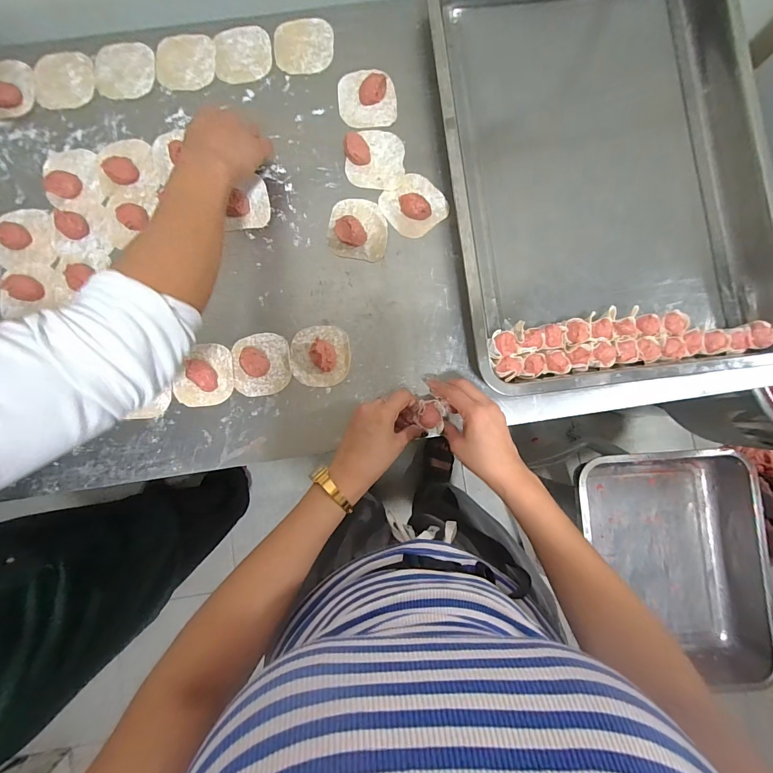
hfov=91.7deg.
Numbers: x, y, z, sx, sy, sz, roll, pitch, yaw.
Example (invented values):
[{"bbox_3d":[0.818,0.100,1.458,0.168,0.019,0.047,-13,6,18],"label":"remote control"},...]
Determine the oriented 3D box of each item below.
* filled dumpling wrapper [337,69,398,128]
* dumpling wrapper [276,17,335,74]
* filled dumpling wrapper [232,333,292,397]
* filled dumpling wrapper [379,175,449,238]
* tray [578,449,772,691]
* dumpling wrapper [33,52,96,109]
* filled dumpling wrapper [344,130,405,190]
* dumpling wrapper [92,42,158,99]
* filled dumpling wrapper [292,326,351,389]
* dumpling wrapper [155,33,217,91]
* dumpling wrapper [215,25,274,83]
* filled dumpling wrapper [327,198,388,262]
[{"bbox_3d":[-0.026,-0.396,0.507,0.077,0.016,0.085,-6,86,-2],"label":"filled dumpling wrapper"},{"bbox_3d":[-0.113,-0.469,0.514,0.079,0.006,0.079,0,86,-2],"label":"dumpling wrapper"},{"bbox_3d":[-0.159,-0.029,0.472,0.071,0.022,0.077,-6,86,-2],"label":"filled dumpling wrapper"},{"bbox_3d":[0.037,-0.242,0.489,0.076,0.023,0.077,-39,88,-4],"label":"filled dumpling wrapper"},{"bbox_3d":[0.560,0.364,0.759,0.339,0.102,0.467,-5,86,-2],"label":"tray"},{"bbox_3d":[-0.433,-0.411,0.503,0.077,0.004,0.078,0,86,-2],"label":"dumpling wrapper"},{"bbox_3d":[-0.015,-0.306,0.495,0.077,0.022,0.080,-1,86,-2],"label":"filled dumpling wrapper"},{"bbox_3d":[-0.353,-0.427,0.504,0.078,0.004,0.080,0,86,-2],"label":"dumpling wrapper"},{"bbox_3d":[-0.084,-0.040,0.472,0.074,0.025,0.077,0,86,-2],"label":"filled dumpling wrapper"},{"bbox_3d":[-0.271,-0.443,0.511,0.076,0.007,0.084,2,86,-2],"label":"dumpling wrapper"},{"bbox_3d":[-0.196,-0.453,0.511,0.076,0.005,0.074,-10,86,-2],"label":"dumpling wrapper"},{"bbox_3d":[-0.037,-0.209,0.486,0.076,0.021,0.082,6,86,-1],"label":"filled dumpling wrapper"}]

